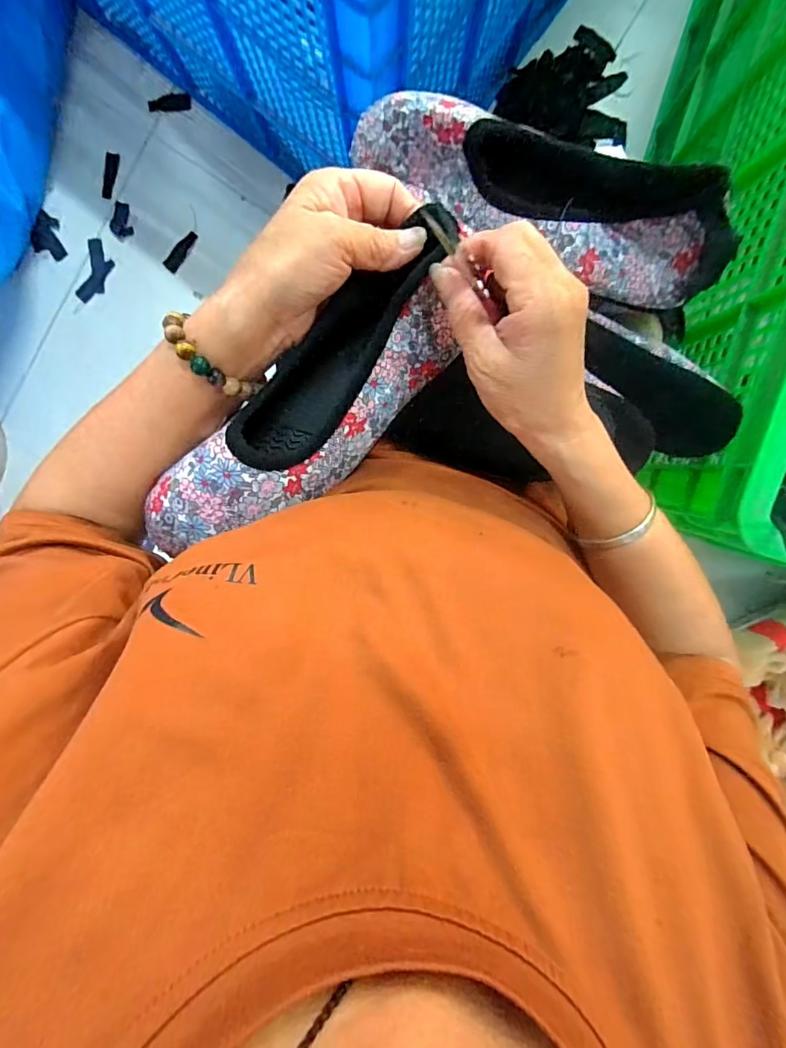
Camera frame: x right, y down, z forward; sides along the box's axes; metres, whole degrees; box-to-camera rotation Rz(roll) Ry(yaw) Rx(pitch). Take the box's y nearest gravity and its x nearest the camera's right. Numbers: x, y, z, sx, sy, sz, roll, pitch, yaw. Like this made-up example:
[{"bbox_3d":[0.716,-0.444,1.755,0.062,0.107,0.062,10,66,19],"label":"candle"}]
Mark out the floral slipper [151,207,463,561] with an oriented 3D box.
[{"bbox_3d":[-0.042,-0.064,0.274,0.236,0.051,0.069,-43,95,2],"label":"floral slipper"}]

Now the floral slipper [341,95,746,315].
[{"bbox_3d":[0.099,-0.222,0.320,0.271,0.051,0.070,22,98,-2],"label":"floral slipper"}]

